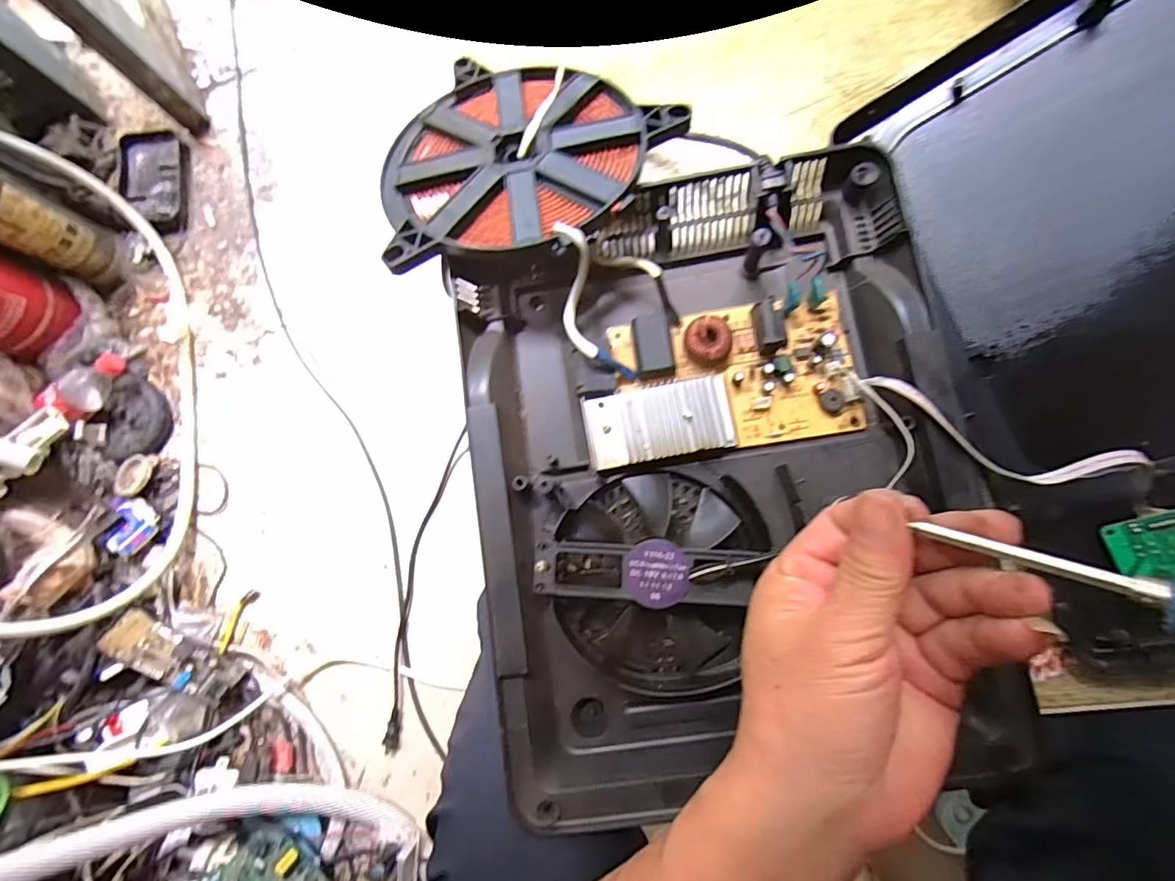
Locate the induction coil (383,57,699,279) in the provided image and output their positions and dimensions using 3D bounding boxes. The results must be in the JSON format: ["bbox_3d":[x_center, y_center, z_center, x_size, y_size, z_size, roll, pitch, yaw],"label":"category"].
[{"bbox_3d":[-0.050,-0.171,0.329,0.163,0.014,0.175,-3,67,7],"label":"induction coil"}]

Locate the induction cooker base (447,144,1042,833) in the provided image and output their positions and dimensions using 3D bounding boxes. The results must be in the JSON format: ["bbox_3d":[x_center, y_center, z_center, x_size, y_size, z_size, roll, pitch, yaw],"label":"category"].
[{"bbox_3d":[0.073,0.017,0.320,0.275,0.052,0.354,-9,83,2],"label":"induction cooker base"}]

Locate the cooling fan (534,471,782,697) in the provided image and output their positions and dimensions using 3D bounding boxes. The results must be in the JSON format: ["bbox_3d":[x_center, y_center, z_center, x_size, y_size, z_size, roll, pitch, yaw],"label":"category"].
[{"bbox_3d":[0.035,0.079,0.313,0.121,0.038,0.123,16,85,4],"label":"cooling fan"}]

